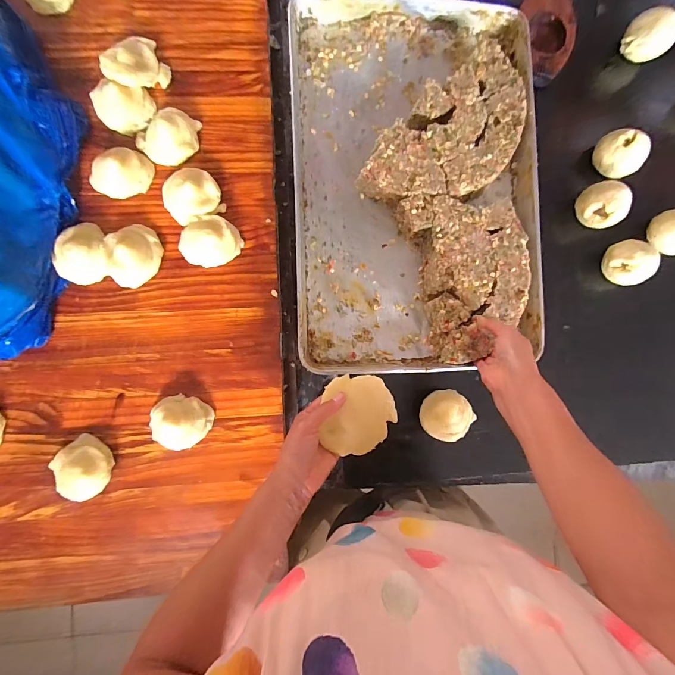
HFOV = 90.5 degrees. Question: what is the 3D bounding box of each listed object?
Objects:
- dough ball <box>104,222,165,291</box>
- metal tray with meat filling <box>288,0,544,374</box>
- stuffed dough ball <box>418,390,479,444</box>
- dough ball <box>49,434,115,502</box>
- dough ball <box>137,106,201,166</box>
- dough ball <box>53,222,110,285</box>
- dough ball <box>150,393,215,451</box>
[{"bbox_3d":[-0.306,-0.123,0.495,0.073,0.034,0.090,37,85,-3],"label":"dough ball"},{"bbox_3d":[0.130,-0.255,0.551,0.392,0.069,0.602,-2,88,-7],"label":"metal tray with meat filling"},{"bbox_3d":[0.180,0.127,0.542,0.082,0.038,0.078,0,88,-5],"label":"stuffed dough ball"},{"bbox_3d":[-0.366,0.190,0.482,0.077,0.031,0.078,0,88,-5],"label":"dough ball"},{"bbox_3d":[-0.254,-0.306,0.508,0.091,0.037,0.070,-38,91,-5],"label":"dough ball"},{"bbox_3d":[-0.372,-0.122,0.494,0.071,0.032,0.087,27,86,-3],"label":"dough ball"},{"bbox_3d":[-0.233,0.126,0.493,0.088,0.036,0.076,17,87,-4],"label":"dough ball"}]

